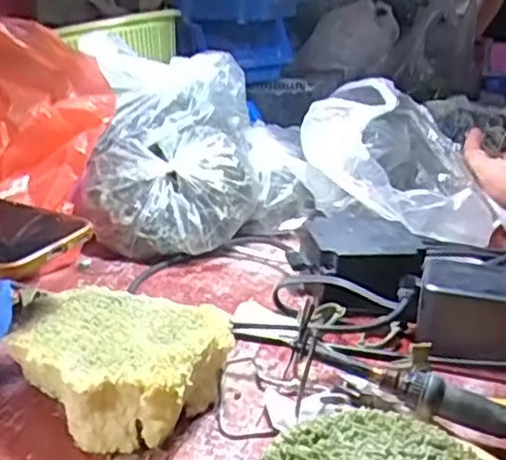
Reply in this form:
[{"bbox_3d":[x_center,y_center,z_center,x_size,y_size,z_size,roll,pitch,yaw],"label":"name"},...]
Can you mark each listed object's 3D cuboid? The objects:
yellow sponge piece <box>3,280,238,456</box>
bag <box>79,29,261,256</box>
[{"bbox_3d":[-0.075,0.075,0.384,0.115,0.043,0.104,6,21,11],"label":"yellow sponge piece"},{"bbox_3d":[-0.069,-0.073,0.606,0.148,0.154,0.155,2,21,0],"label":"bag"}]

